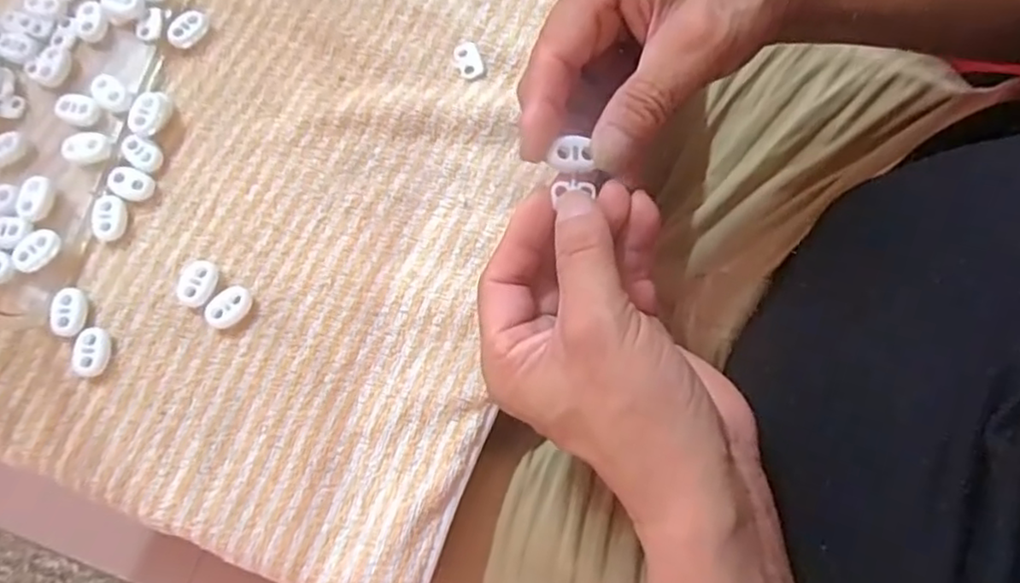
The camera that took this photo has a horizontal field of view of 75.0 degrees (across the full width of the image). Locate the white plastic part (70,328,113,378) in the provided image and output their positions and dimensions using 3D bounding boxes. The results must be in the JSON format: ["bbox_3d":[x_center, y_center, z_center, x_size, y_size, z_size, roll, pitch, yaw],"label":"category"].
[{"bbox_3d":[-0.194,0.027,0.307,0.016,0.005,0.022,6,75,1],"label":"white plastic part"}]

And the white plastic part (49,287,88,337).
[{"bbox_3d":[-0.206,0.009,0.311,0.014,0.006,0.022,10,75,2],"label":"white plastic part"}]

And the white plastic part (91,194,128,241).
[{"bbox_3d":[-0.194,-0.036,0.320,0.016,0.004,0.022,-5,75,-2],"label":"white plastic part"}]

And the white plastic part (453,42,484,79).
[{"bbox_3d":[-0.021,-0.121,0.346,0.013,0.004,0.019,-26,77,-7],"label":"white plastic part"}]

